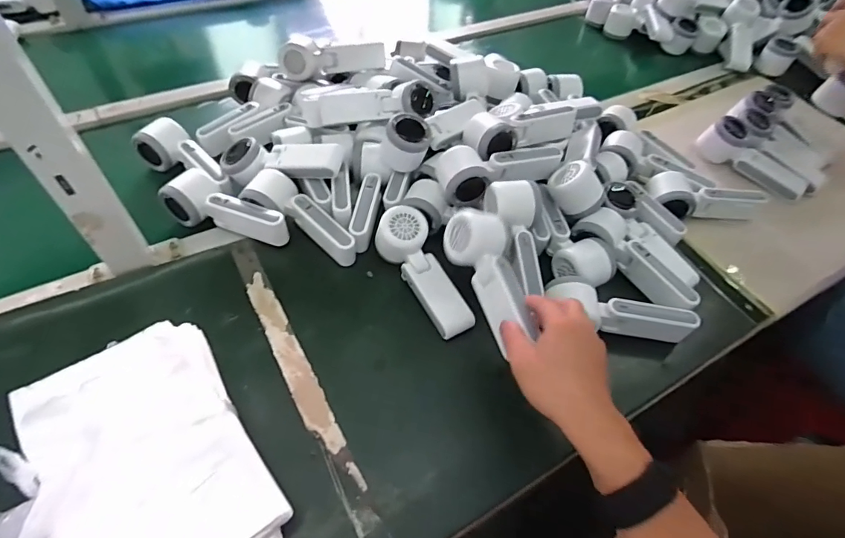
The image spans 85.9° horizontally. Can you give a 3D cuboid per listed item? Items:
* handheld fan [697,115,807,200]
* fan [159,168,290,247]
[{"bbox_3d":[0.520,-0.175,0.705,0.046,0.061,0.162,-34,62,-27],"label":"handheld fan"},{"bbox_3d":[-0.238,-0.077,0.564,0.162,0.046,0.058,15,54,6],"label":"fan"}]

